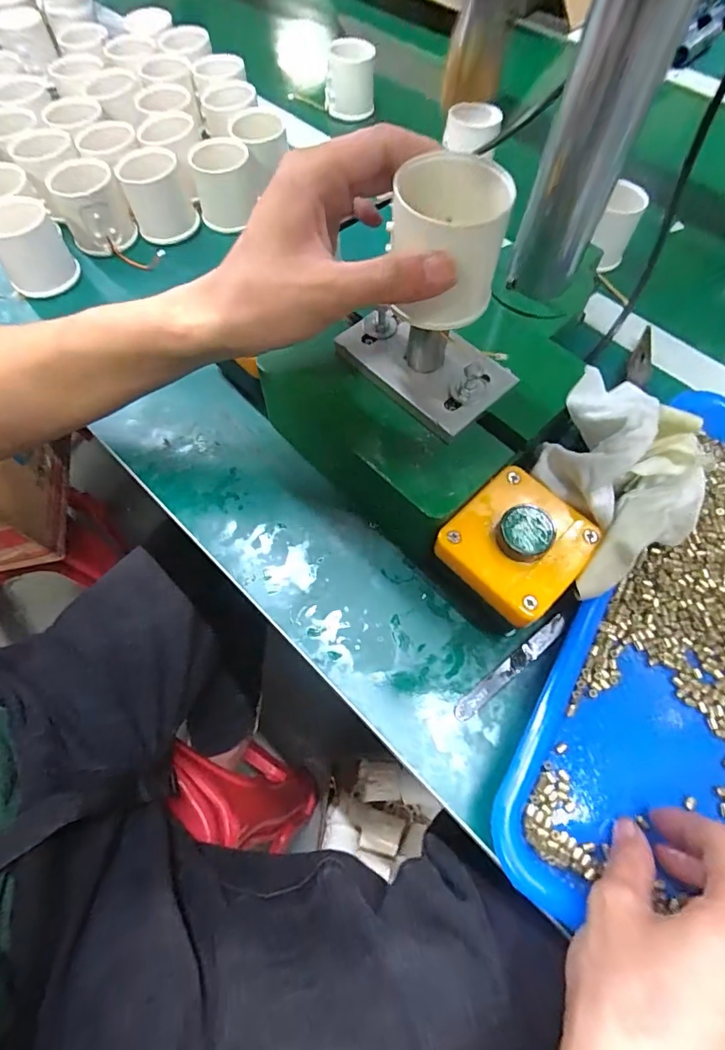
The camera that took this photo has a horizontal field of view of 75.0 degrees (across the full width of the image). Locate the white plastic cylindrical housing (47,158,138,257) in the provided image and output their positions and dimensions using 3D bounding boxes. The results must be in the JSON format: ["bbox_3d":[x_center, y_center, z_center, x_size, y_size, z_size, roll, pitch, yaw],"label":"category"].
[{"bbox_3d":[-0.241,-0.286,0.422,0.057,0.052,0.062,-1,65,2],"label":"white plastic cylindrical housing"}]

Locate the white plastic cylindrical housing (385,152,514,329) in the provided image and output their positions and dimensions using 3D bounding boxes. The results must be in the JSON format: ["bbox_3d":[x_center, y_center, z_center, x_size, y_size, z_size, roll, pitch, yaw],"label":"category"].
[{"bbox_3d":[0.039,-0.130,0.218,0.048,0.057,0.046,-1,65,2],"label":"white plastic cylindrical housing"}]

